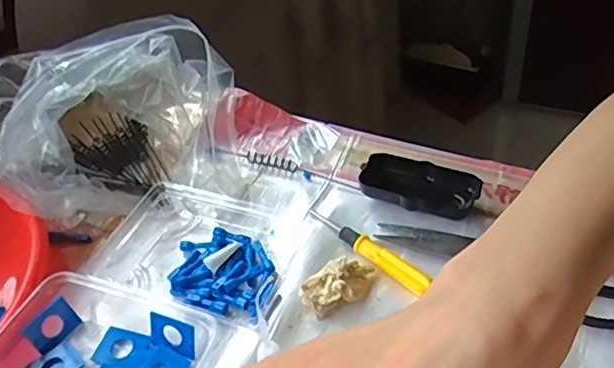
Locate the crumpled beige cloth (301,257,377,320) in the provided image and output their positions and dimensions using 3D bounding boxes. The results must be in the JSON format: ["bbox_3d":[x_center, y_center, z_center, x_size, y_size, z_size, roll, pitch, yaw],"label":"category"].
[{"bbox_3d":[0.028,0.083,0.491,0.067,0.026,0.033,-22,44,-16],"label":"crumpled beige cloth"}]

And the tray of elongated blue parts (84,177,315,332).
[{"bbox_3d":[-0.103,0.045,0.547,0.174,0.027,0.141,9,45,17],"label":"tray of elongated blue parts"}]

